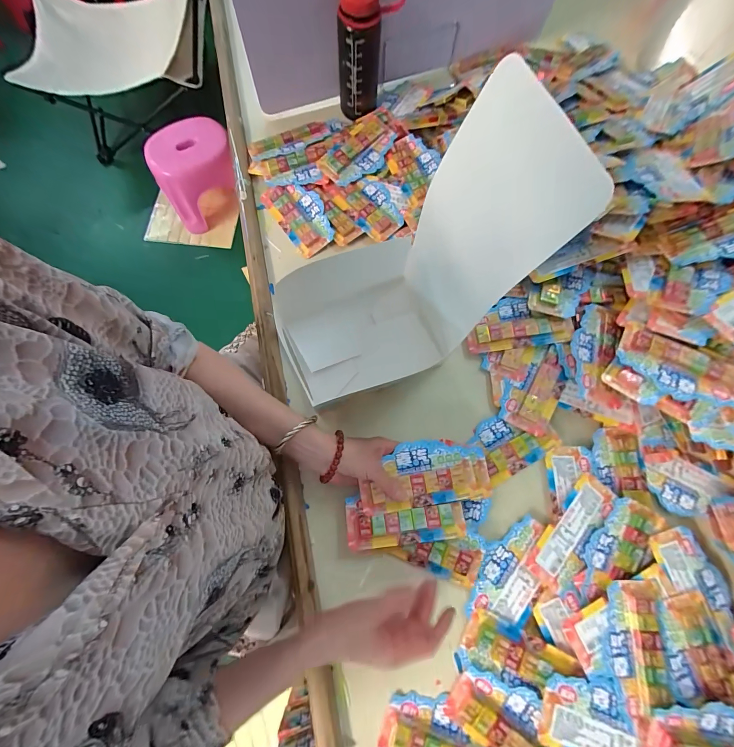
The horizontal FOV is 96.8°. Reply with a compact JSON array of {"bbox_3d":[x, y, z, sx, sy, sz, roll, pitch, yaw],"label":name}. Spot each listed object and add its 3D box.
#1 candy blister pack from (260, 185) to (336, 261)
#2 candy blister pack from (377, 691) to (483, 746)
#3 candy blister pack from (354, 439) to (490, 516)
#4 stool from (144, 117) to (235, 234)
[{"bbox_3d":[-0.113,-0.268,0.546,0.076,0.019,0.152,-37,78,1],"label":"candy blister pack"},{"bbox_3d":[0.087,0.412,0.363,0.141,0.012,0.069,18,77,6],"label":"candy blister pack"},{"bbox_3d":[0.074,0.128,0.419,0.164,0.023,0.079,-8,76,0],"label":"candy blister pack"},{"bbox_3d":[-0.607,-0.715,1.218,0.288,0.270,0.245,-11,75,-4],"label":"stool"}]

